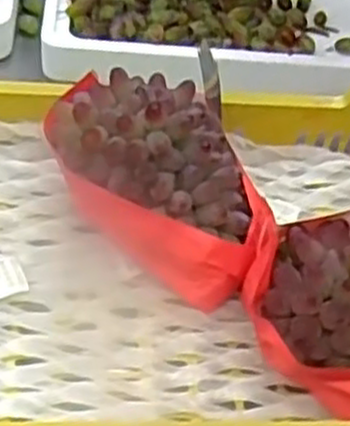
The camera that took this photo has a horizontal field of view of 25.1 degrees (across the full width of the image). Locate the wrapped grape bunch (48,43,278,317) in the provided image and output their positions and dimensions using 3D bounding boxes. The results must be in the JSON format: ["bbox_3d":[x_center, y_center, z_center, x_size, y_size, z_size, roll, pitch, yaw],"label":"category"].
[{"bbox_3d":[-0.010,-0.019,0.581,0.130,0.109,0.169,-14,53,-20],"label":"wrapped grape bunch"}]

